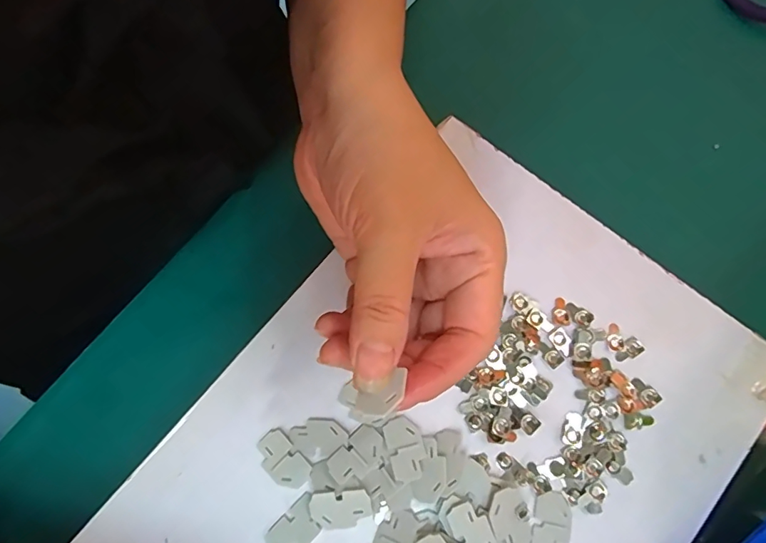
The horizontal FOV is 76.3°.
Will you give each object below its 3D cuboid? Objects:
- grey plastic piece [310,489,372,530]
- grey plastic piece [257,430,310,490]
[{"bbox_3d":[-0.018,0.104,0.212,0.025,0.004,0.017,-7,91,6],"label":"grey plastic piece"},{"bbox_3d":[-0.046,0.085,0.219,0.017,0.004,0.026,-44,79,-8],"label":"grey plastic piece"}]

